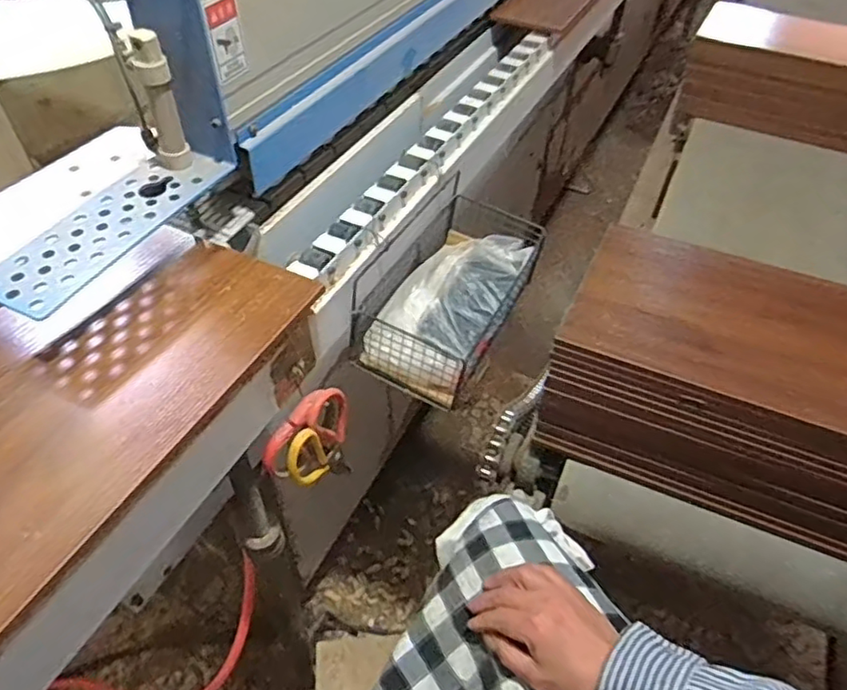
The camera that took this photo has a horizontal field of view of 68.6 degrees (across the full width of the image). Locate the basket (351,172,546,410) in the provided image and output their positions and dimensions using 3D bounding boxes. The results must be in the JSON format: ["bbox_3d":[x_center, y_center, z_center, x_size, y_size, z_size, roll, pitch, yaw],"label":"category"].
[{"bbox_3d":[0.036,-0.078,0.744,0.134,0.112,0.273,22,50,16],"label":"basket"}]

